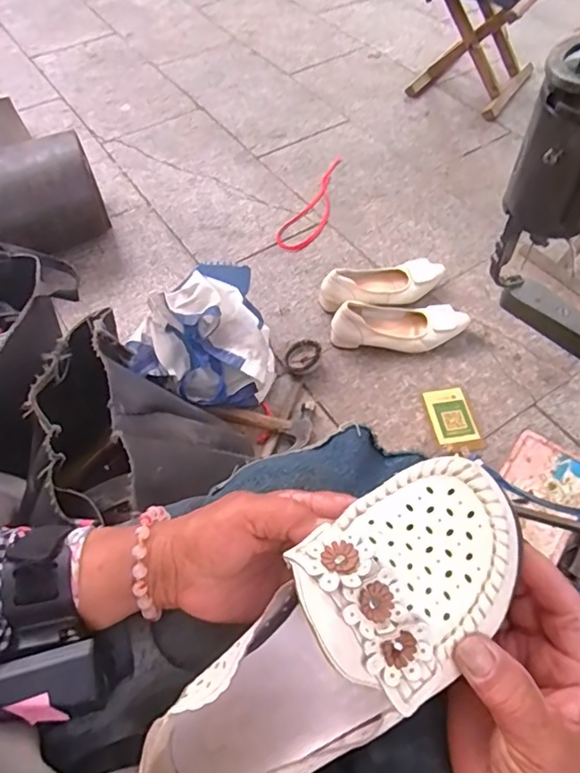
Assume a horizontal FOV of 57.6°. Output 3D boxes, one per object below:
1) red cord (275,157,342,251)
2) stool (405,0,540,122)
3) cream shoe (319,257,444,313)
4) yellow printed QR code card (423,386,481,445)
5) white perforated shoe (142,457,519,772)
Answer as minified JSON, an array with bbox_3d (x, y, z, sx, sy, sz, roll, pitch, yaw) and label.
[{"bbox_3d":[0.067,-0.404,1.168,0.079,0.017,0.331,25,59,14],"label":"red cord"},{"bbox_3d":[0.472,-0.850,1.267,0.244,0.242,0.255,33,62,19],"label":"stool"},{"bbox_3d":[0.175,-0.195,0.976,0.232,0.073,0.088,-16,58,-11],"label":"cream shoe"},{"bbox_3d":[0.261,0.047,0.859,0.067,0.005,0.097,-10,60,-5],"label":"yellow printed QR code card"},{"bbox_3d":[0.014,0.132,0.252,0.228,0.054,0.078,-49,64,14],"label":"white perforated shoe"}]

